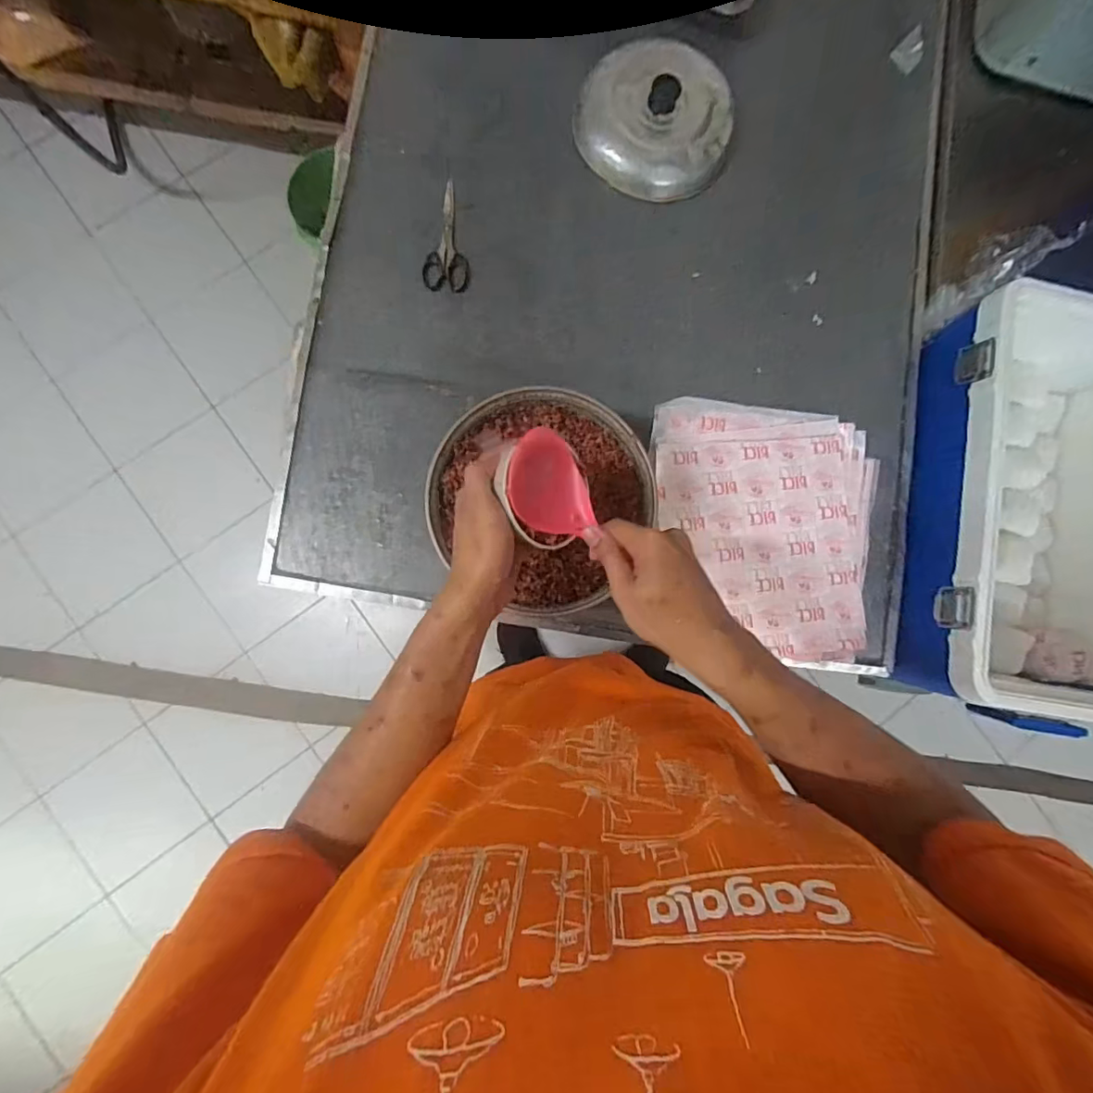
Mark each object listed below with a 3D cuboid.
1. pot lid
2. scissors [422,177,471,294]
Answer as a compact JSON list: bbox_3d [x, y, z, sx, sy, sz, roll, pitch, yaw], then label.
[{"bbox_3d":[0.139,-0.552,0.688,0.196,0.040,0.183,0,86,-3],"label":"pot lid"},{"bbox_3d":[-0.127,-0.397,0.682,0.058,0.005,0.145,1,86,-3],"label":"scissors"}]

